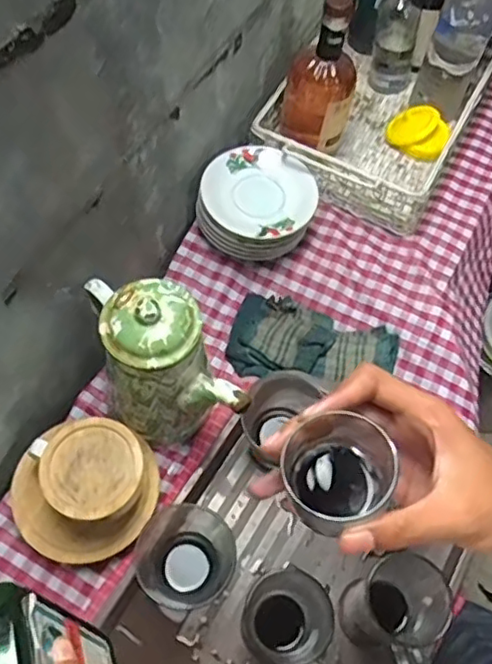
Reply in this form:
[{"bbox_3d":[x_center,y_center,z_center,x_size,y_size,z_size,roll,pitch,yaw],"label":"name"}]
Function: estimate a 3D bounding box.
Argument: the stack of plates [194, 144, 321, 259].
[{"bbox_3d":[0.014,-0.164,0.820,0.142,0.078,0.140,34,65,14],"label":"stack of plates"}]

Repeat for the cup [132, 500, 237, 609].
[{"bbox_3d":[-0.061,0.231,0.630,0.097,0.091,0.089,1,61,-3],"label":"cup"}]

